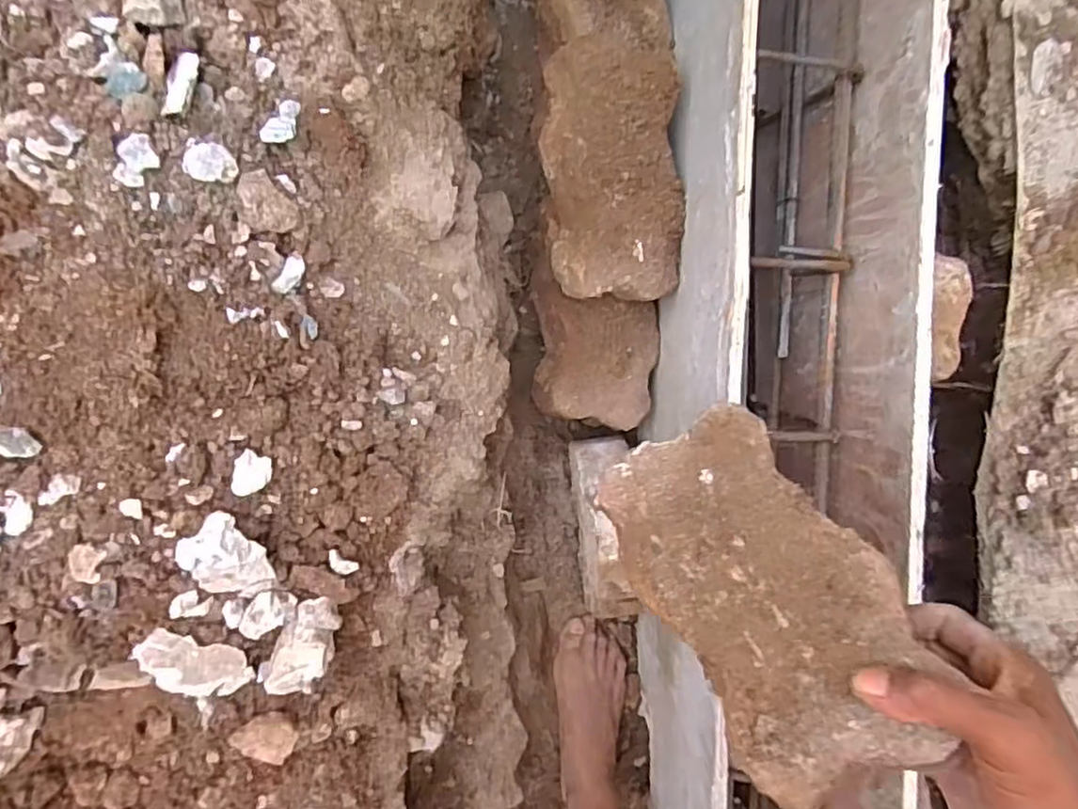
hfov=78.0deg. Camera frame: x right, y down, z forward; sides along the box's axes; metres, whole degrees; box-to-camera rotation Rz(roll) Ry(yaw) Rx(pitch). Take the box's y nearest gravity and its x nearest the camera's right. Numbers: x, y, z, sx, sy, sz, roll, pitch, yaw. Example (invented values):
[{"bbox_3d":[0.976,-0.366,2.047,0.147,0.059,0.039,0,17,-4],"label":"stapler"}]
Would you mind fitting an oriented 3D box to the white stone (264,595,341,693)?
[{"bbox_3d":[-0.156,0.163,0.446,0.035,0.033,0.051,22,93,-6],"label":"white stone"}]

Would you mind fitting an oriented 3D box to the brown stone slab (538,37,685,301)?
[{"bbox_3d":[0.068,-0.200,0.583,0.122,0.063,0.215,-8,96,-4],"label":"brown stone slab"}]

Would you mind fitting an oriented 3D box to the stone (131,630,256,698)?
[{"bbox_3d":[-0.221,0.170,0.432,0.072,0.026,0.034,33,92,-29],"label":"stone"}]

